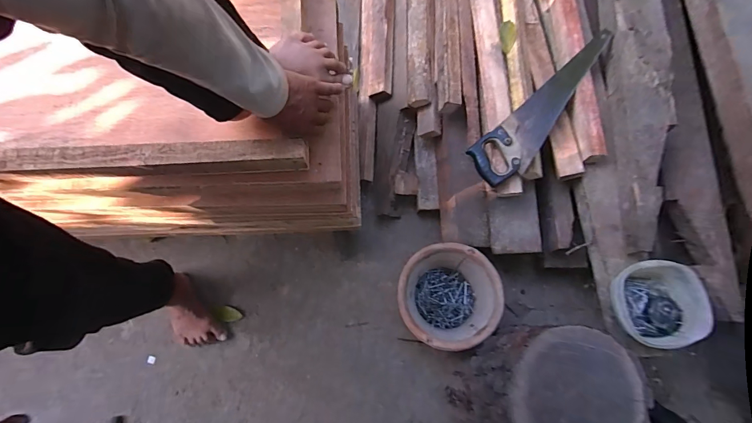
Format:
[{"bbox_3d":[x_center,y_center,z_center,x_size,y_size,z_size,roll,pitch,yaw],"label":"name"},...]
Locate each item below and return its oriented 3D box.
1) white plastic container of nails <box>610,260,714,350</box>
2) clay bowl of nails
[{"bbox_3d":[0.602,0.197,0.823,0.183,0.076,0.168,-6,72,-5],"label":"white plastic container of nails"},{"bbox_3d":[0.184,0.220,1.010,0.252,0.178,0.245,1,71,-3],"label":"clay bowl of nails"}]

